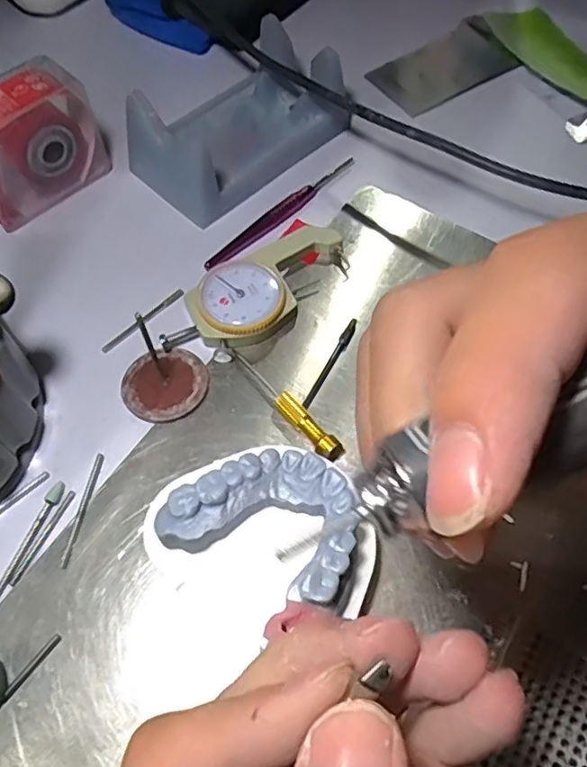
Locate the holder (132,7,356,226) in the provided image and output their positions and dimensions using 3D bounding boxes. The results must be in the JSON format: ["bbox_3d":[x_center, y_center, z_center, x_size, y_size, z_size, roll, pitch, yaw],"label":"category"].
[{"bbox_3d":[-0.027,-0.134,0.303,0.106,0.038,0.066,-38,67,-18],"label":"holder"}]

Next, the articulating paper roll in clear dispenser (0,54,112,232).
[{"bbox_3d":[-0.124,-0.112,0.282,0.027,0.051,0.066,38,68,19],"label":"articulating paper roll in clear dispenser"}]

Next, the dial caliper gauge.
[{"bbox_3d":[-0.014,-0.040,0.265,0.090,0.012,0.040,-38,67,-18],"label":"dial caliper gauge"}]

